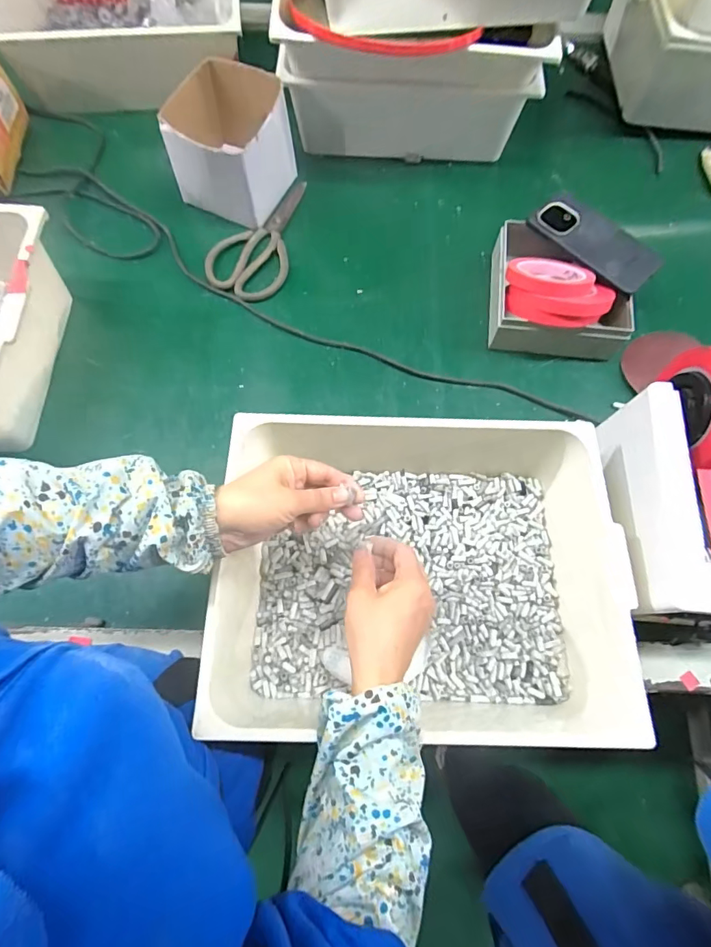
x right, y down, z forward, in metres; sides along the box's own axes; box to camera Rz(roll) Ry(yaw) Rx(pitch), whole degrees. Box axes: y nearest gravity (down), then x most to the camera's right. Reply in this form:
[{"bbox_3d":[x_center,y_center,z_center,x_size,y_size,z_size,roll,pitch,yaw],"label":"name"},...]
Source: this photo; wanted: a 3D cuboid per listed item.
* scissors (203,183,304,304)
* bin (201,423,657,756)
[{"bbox_3d":[-0.140,-0.342,0.666,0.106,0.014,0.210,13,73,4],"label":"scissors"},{"bbox_3d":[0.060,0.089,0.447,0.358,0.110,0.276,1,73,0],"label":"bin"}]

